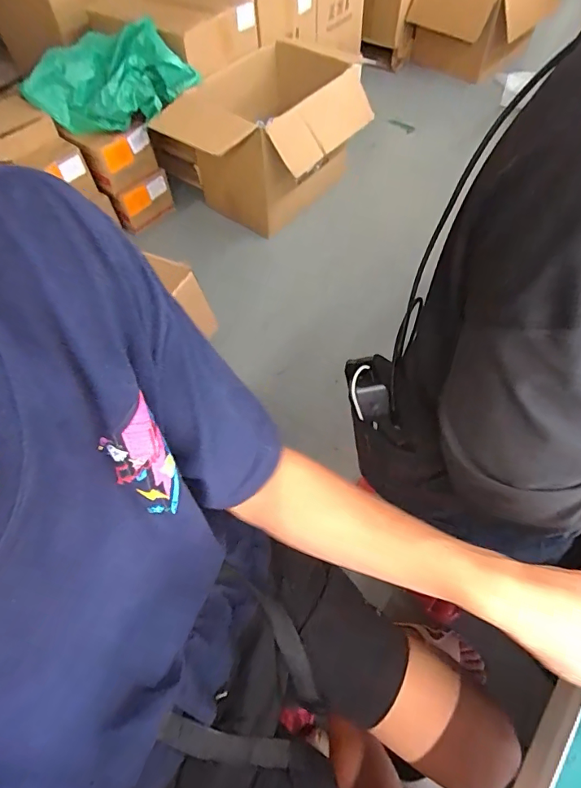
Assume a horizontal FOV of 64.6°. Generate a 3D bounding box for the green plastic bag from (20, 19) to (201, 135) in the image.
[{"bbox_3d":[-0.600,-1.011,1.481,0.556,0.221,0.261,25,63,17],"label":"green plastic bag"}]

